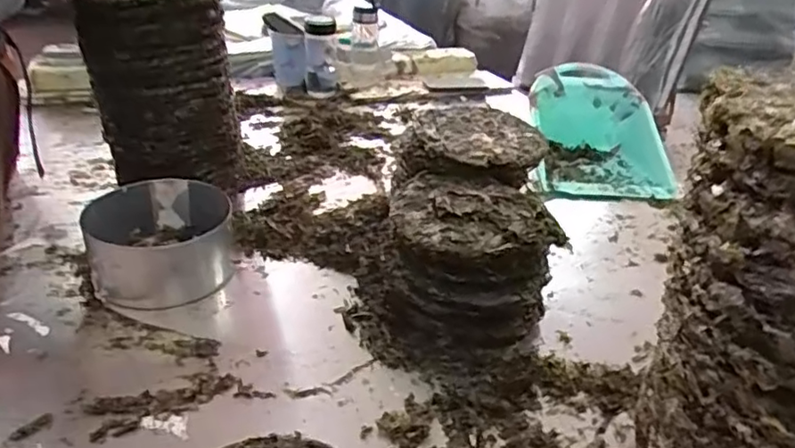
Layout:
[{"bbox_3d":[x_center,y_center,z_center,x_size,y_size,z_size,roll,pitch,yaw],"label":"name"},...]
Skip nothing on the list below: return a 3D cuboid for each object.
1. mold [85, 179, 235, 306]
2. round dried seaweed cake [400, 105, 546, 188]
[{"bbox_3d":[-0.320,0.021,0.847,0.178,0.086,0.188,-9,32,-22],"label":"mold"},{"bbox_3d":[0.109,-0.122,0.916,0.208,0.042,0.196,3,30,-2],"label":"round dried seaweed cake"}]

